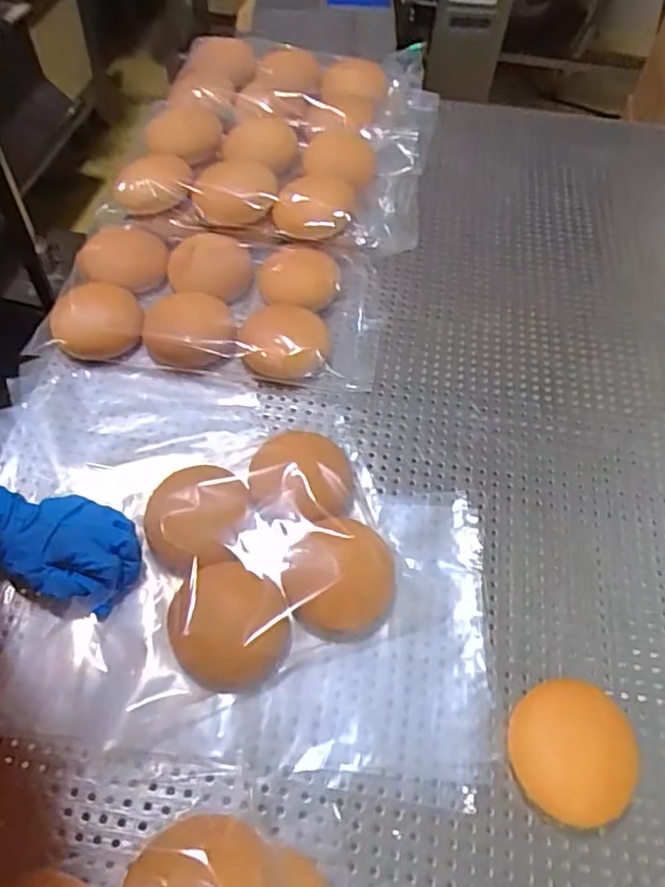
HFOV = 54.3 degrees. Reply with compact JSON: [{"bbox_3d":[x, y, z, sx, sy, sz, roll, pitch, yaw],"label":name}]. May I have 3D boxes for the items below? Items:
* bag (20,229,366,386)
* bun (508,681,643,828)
[{"bbox_3d":[-0.122,-0.158,0.750,0.362,0.043,0.205,8,56,2],"label":"bag"},{"bbox_3d":[0.185,0.238,0.503,0.086,0.034,0.099,4,56,-1],"label":"bun"}]

